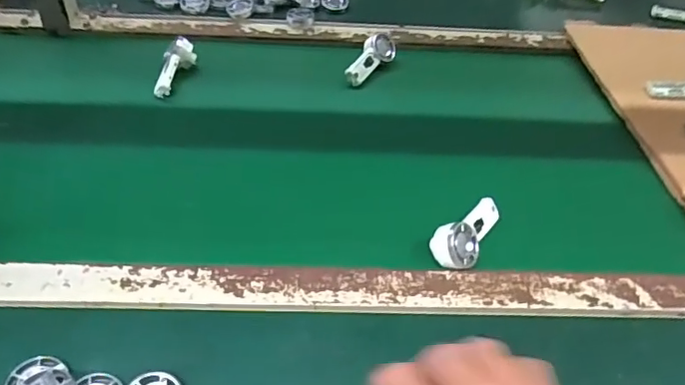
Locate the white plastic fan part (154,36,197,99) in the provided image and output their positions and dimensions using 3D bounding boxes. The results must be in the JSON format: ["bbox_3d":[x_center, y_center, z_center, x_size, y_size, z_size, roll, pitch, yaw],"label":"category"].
[{"bbox_3d":[-0.205,-0.154,0.685,0.032,0.031,0.088,7,43,2],"label":"white plastic fan part"}]

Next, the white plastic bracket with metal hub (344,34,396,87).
[{"bbox_3d":[0.038,-0.175,0.725,0.030,0.034,0.096,26,52,22],"label":"white plastic bracket with metal hub"}]

